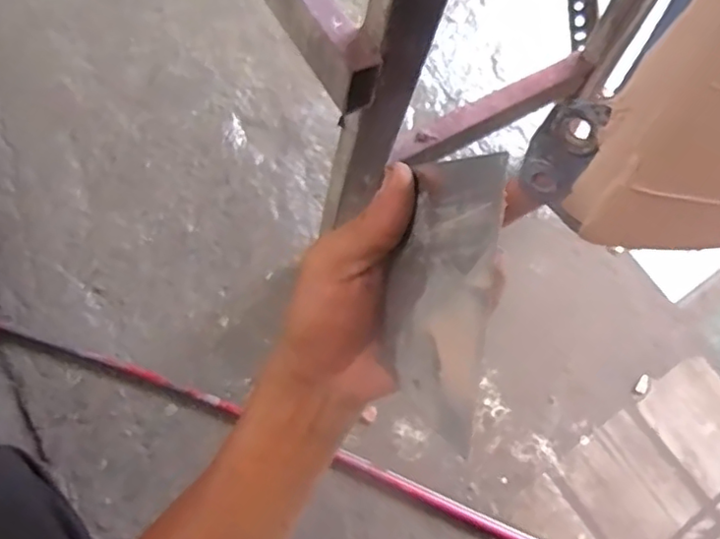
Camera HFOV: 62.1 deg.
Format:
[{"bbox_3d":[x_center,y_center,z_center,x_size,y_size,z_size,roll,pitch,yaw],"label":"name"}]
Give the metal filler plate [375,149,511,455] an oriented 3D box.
[{"bbox_3d":[0.034,0.010,0.268,0.004,0.076,0.117,1,100,-25],"label":"metal filler plate"}]

